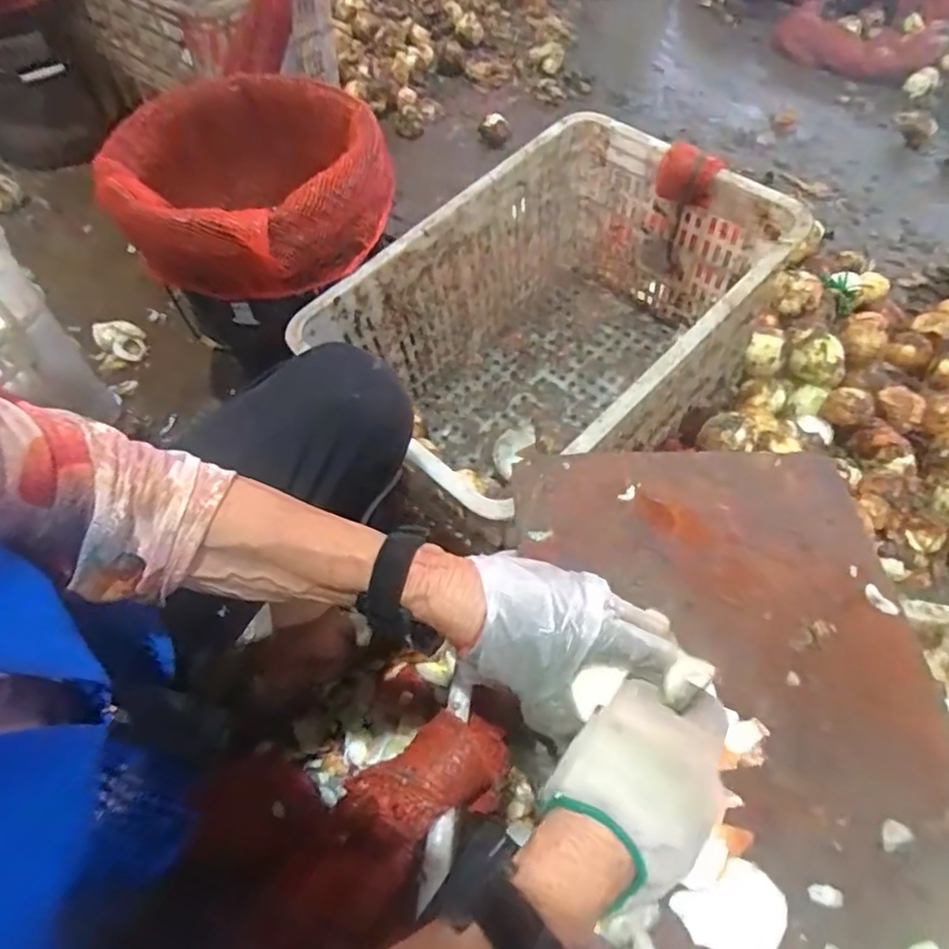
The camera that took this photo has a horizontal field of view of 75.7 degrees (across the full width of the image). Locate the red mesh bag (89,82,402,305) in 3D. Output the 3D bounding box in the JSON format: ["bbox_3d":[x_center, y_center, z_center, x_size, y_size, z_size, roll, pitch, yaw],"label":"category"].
[{"bbox_3d":[-0.263,-0.347,0.738,0.316,0.106,0.294,4,57,1],"label":"red mesh bag"}]

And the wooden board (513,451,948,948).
[{"bbox_3d":[0.193,0.206,0.414,0.291,0.019,0.532,-2,56,0],"label":"wooden board"}]

